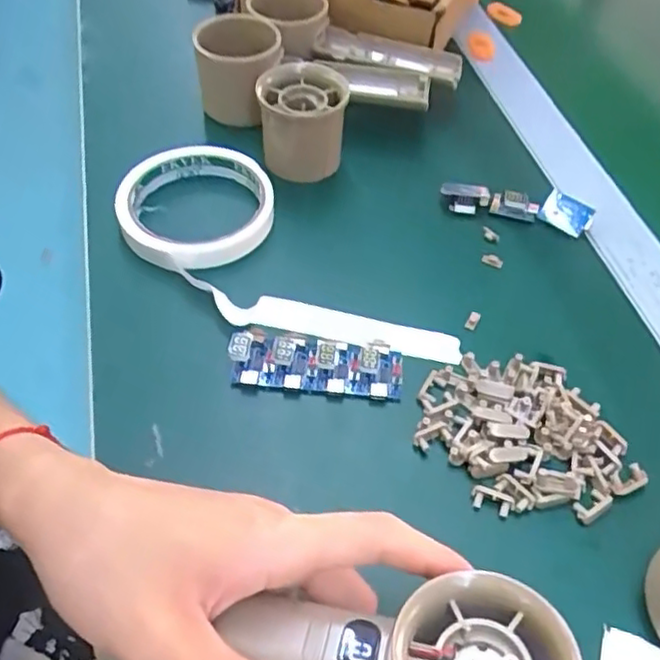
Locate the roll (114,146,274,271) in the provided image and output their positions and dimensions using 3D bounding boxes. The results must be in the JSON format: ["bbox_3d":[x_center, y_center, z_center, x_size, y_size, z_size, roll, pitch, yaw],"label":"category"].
[{"bbox_3d":[-0.081,-0.074,0.401,0.091,0.024,0.091,1,53,-3],"label":"roll"}]

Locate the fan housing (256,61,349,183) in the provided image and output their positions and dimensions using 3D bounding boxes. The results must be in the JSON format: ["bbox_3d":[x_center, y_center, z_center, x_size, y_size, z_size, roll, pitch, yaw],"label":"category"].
[{"bbox_3d":[-0.018,-0.131,0.427,0.055,0.055,0.055,8,53,2],"label":"fan housing"}]

